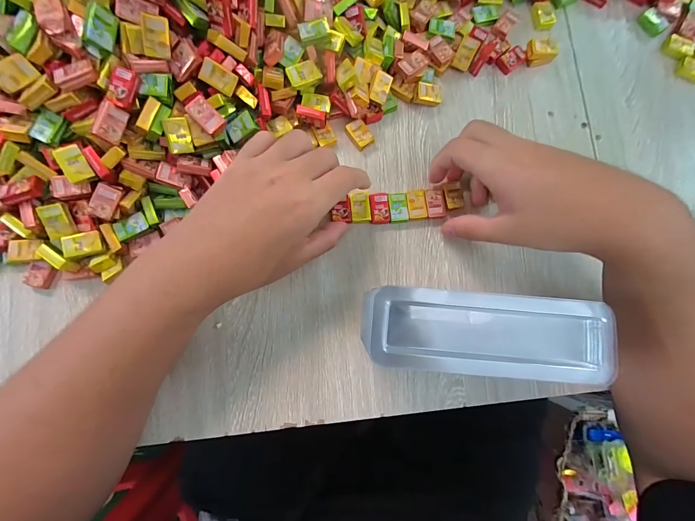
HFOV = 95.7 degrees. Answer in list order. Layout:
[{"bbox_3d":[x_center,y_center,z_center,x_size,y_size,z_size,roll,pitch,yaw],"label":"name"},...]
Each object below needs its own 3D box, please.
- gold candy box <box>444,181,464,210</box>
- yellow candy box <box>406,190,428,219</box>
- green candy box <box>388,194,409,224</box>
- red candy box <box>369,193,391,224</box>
[{"bbox_3d":[0.096,-0.059,0.284,0.017,0.004,0.024,-10,83,-5],"label":"gold candy box"},{"bbox_3d":[0.062,-0.050,0.284,0.017,0.008,0.025,-5,83,-4],"label":"yellow candy box"},{"bbox_3d":[0.046,-0.047,0.284,0.017,0.008,0.026,-5,83,-4],"label":"green candy box"},{"bbox_3d":[0.029,-0.046,0.282,0.017,0.008,0.027,-6,83,-4],"label":"red candy box"}]

